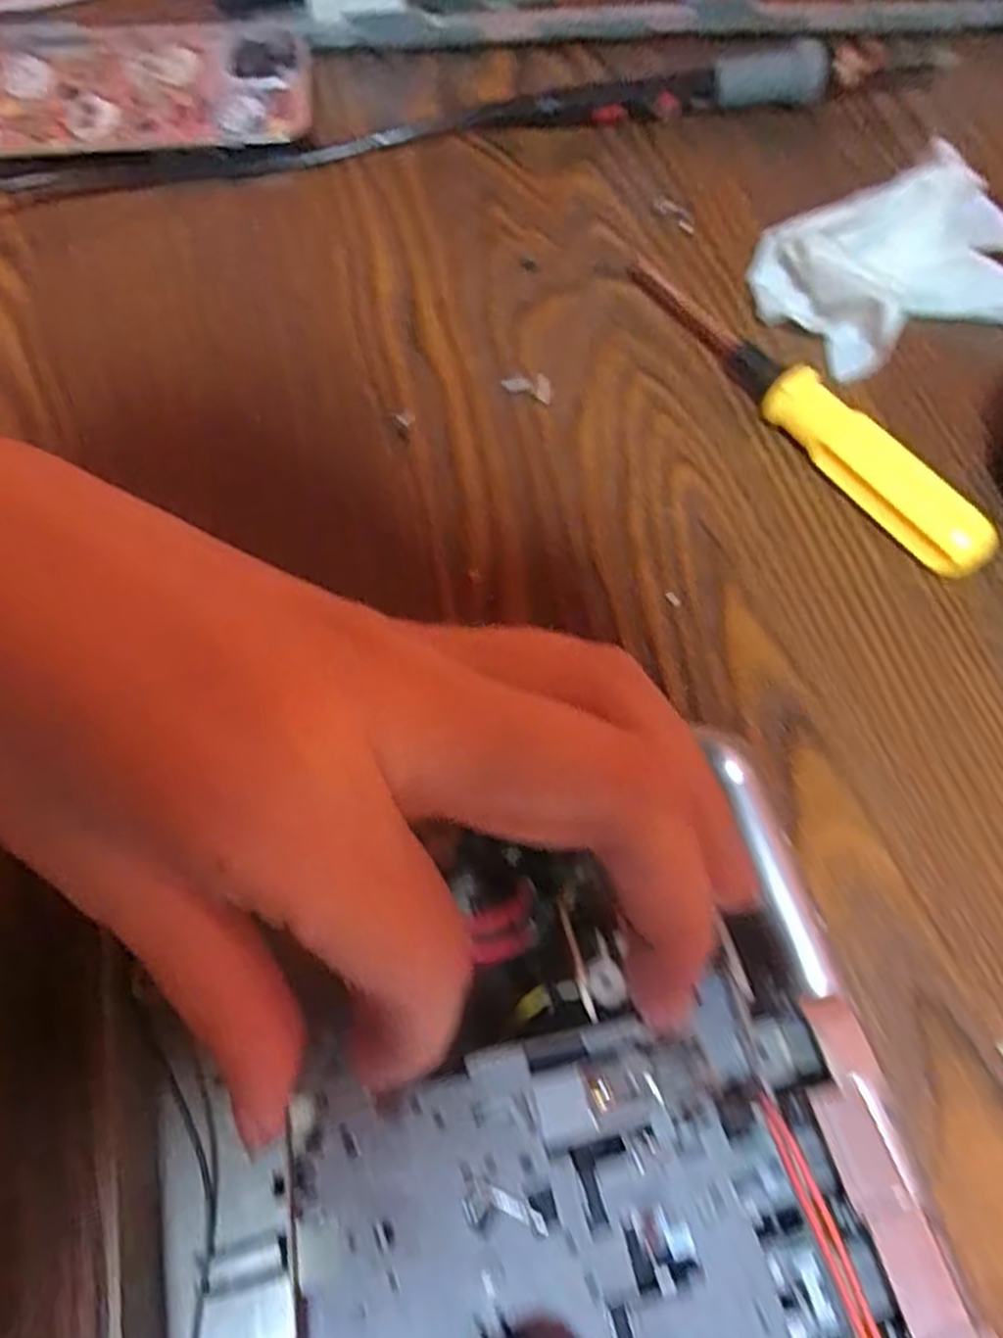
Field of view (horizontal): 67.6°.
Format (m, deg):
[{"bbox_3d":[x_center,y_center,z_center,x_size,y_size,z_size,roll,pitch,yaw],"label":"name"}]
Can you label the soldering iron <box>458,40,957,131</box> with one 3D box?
[{"bbox_3d":[0.083,-0.236,0.306,0.190,0.016,0.017,-12,69,-4],"label":"soldering iron"}]

